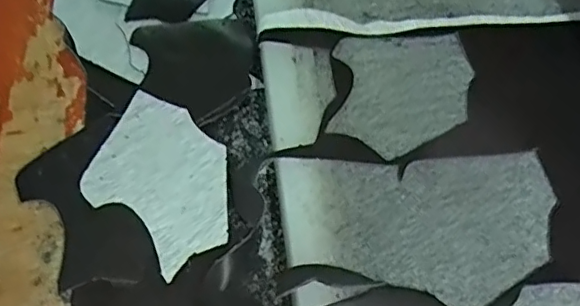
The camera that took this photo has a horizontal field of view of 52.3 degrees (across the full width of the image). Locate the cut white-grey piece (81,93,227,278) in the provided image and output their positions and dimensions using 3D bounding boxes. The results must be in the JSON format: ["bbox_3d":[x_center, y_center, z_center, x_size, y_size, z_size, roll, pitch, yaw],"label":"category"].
[{"bbox_3d":[-0.089,0.019,0.426,0.115,0.012,0.098,43,58,1],"label":"cut white-grey piece"}]

